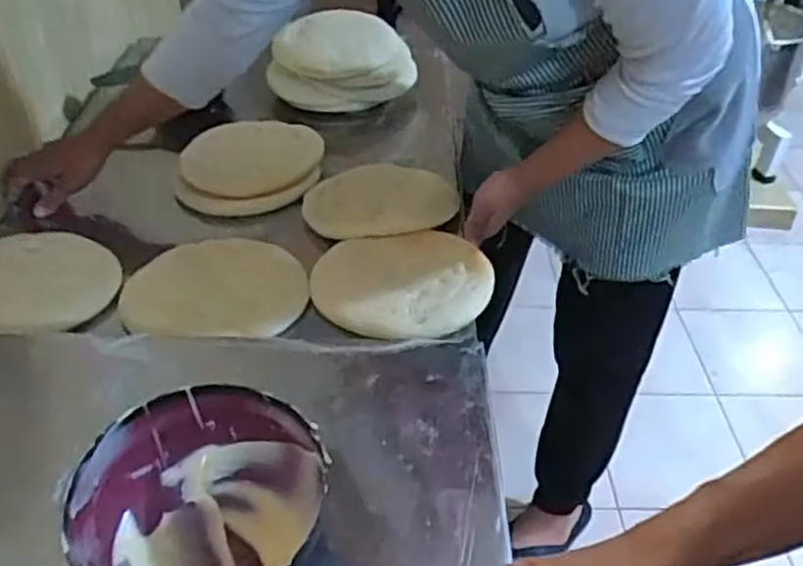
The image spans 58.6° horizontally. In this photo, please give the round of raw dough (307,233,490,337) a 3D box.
[{"bbox_3d":[0.004,-0.003,0.807,0.198,0.011,0.175,-6,37,-10],"label":"round of raw dough"}]

